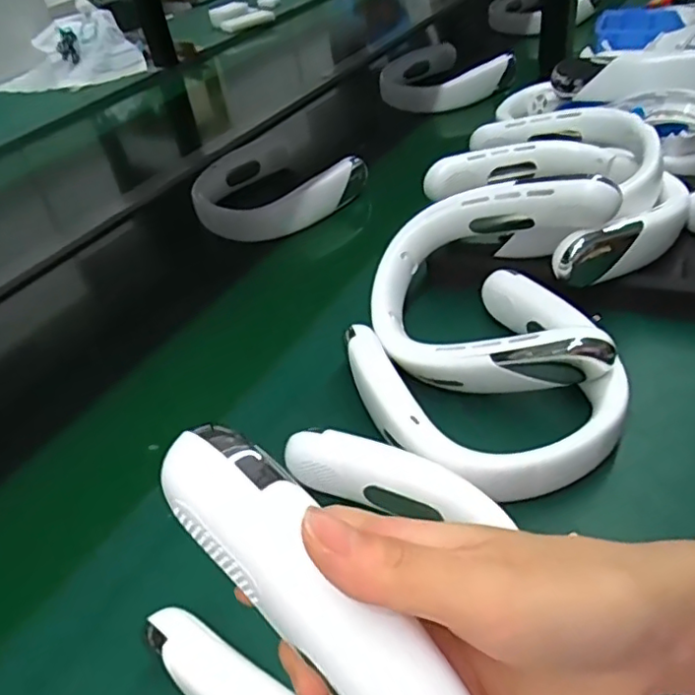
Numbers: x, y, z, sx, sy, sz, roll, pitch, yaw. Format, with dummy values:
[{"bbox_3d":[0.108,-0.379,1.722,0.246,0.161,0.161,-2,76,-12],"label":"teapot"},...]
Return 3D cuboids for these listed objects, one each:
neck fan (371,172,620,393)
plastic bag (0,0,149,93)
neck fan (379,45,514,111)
[{"bbox_3d":[0.118,-0.049,0.524,0.204,0.058,0.190,-5,60,33],"label":"neck fan"},{"bbox_3d":[-0.656,-0.680,1.433,0.320,0.110,0.270,-32,46,-25],"label":"plastic bag"},{"bbox_3d":[0.169,-0.477,1.086,0.234,0.073,0.168,-1,41,8],"label":"neck fan"}]

